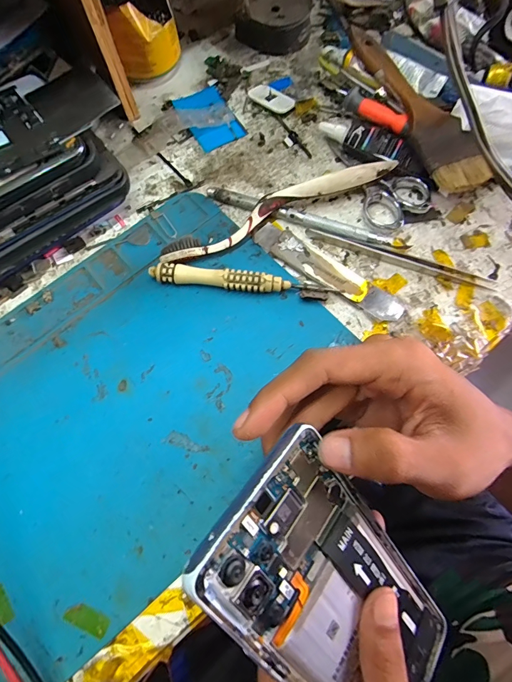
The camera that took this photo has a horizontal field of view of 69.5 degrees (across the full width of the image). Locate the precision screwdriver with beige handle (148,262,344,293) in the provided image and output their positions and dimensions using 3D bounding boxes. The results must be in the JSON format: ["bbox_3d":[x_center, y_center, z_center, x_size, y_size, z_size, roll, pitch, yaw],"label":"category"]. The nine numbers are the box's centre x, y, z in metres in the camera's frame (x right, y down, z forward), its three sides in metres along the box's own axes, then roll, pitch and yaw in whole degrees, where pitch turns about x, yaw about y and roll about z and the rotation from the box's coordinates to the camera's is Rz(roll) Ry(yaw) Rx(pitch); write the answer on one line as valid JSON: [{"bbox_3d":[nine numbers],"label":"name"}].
[{"bbox_3d":[-0.008,-0.039,0.246,0.122,0.012,0.012,6,71,3],"label":"precision screwdriver with beige handle"}]

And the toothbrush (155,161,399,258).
[{"bbox_3d":[0.016,-0.092,0.261,0.173,0.021,0.017,-25,72,-7],"label":"toothbrush"}]

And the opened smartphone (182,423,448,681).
[{"bbox_3d":[0.039,0.113,0.158,0.072,0.004,0.155,-45,111,-31],"label":"opened smartphone"}]

